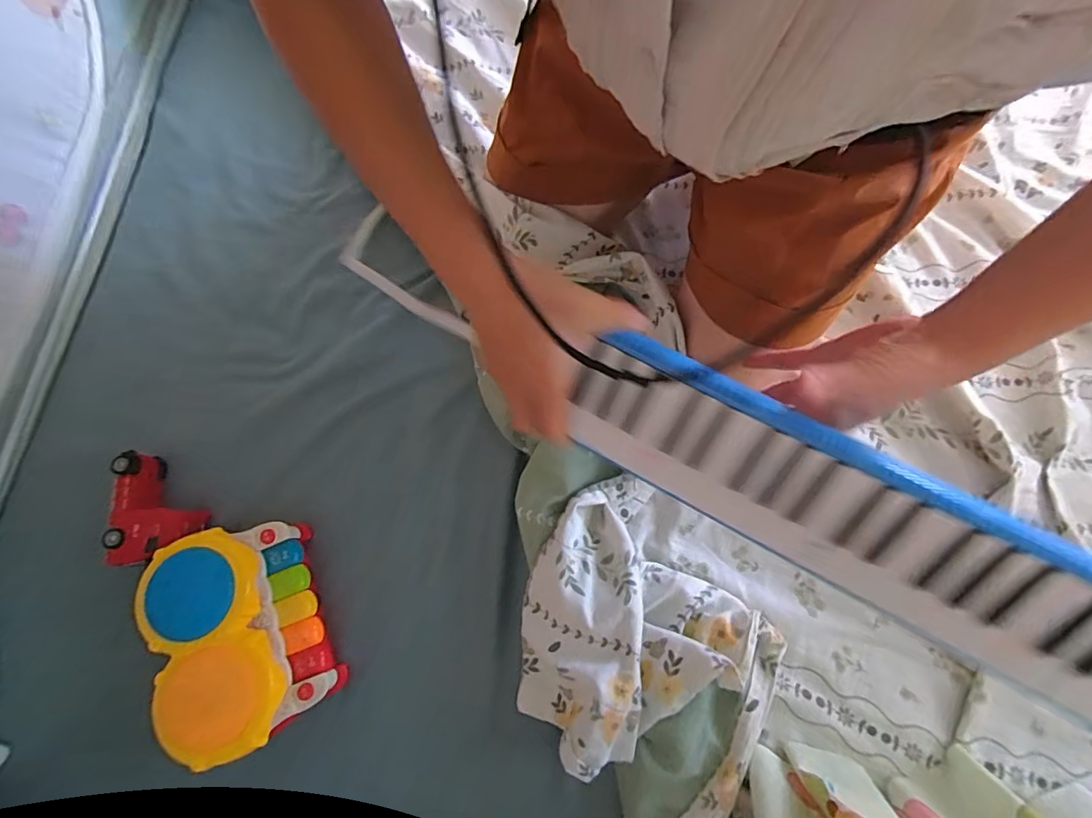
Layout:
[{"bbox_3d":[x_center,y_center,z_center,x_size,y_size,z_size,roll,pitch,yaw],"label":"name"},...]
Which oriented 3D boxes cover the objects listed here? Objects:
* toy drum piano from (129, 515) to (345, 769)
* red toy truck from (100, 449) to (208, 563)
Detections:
[{"bbox_3d":[-0.300,0.219,0.500,0.148,0.071,0.204,-22,74,-4],"label":"toy drum piano"},{"bbox_3d":[-0.415,0.105,0.541,0.079,0.049,0.117,-5,74,1],"label":"red toy truck"}]

